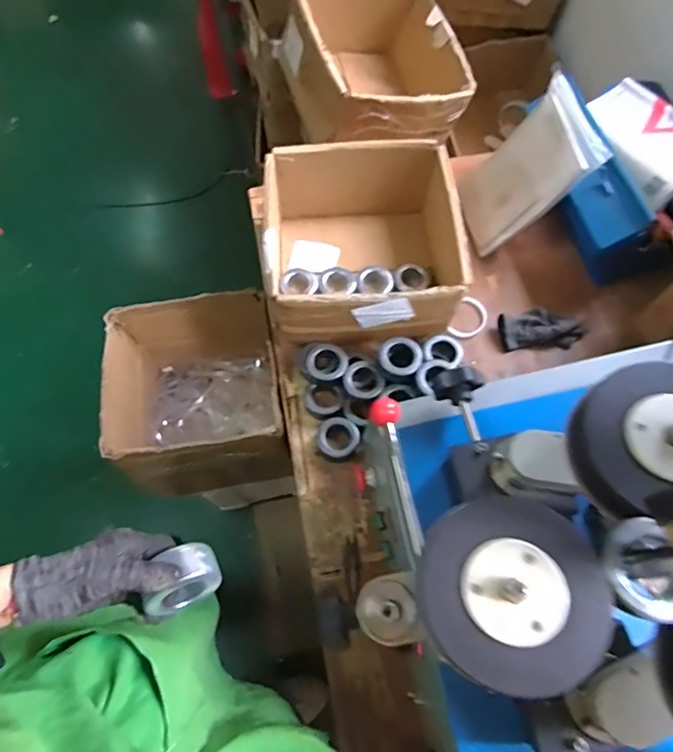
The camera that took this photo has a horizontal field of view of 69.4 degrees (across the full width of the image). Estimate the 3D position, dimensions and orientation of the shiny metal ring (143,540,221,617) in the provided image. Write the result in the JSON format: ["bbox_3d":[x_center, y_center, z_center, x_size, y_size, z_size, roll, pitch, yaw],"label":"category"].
[{"bbox_3d":[-0.147,0.194,0.463,0.072,0.068,0.033,-32,51,-14],"label":"shiny metal ring"}]

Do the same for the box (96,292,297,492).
[{"bbox_3d":[-0.270,0.047,1.016,0.306,0.294,0.316,-9,66,-3],"label":"box"}]

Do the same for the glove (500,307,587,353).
[{"bbox_3d":[0.381,-0.090,0.910,0.147,0.036,0.081,-9,66,-4],"label":"glove"}]

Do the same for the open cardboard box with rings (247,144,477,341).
[{"bbox_3d":[0.047,-0.234,0.901,0.369,0.185,0.352,-9,66,-4],"label":"open cardboard box with rings"}]

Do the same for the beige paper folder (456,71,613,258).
[{"bbox_3d":[0.343,-0.376,0.907,0.030,0.271,0.179,-4,67,-39],"label":"beige paper folder"}]

